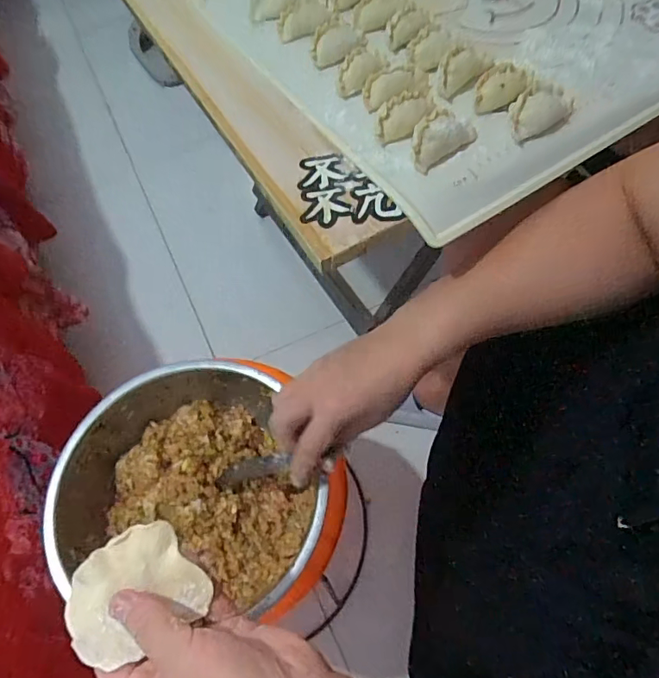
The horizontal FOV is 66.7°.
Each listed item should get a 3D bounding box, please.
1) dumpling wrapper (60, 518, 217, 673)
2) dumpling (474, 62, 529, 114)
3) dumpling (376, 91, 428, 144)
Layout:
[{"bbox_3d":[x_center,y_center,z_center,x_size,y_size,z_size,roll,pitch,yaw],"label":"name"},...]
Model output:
[{"bbox_3d":[-0.107,0.137,0.275,0.067,0.016,0.057,-31,65,-15],"label":"dumpling wrapper"},{"bbox_3d":[0.136,-0.202,0.402,0.051,0.019,0.027,-39,68,-19],"label":"dumpling"},{"bbox_3d":[0.056,-0.174,0.391,0.024,0.019,0.048,34,67,17],"label":"dumpling"}]

